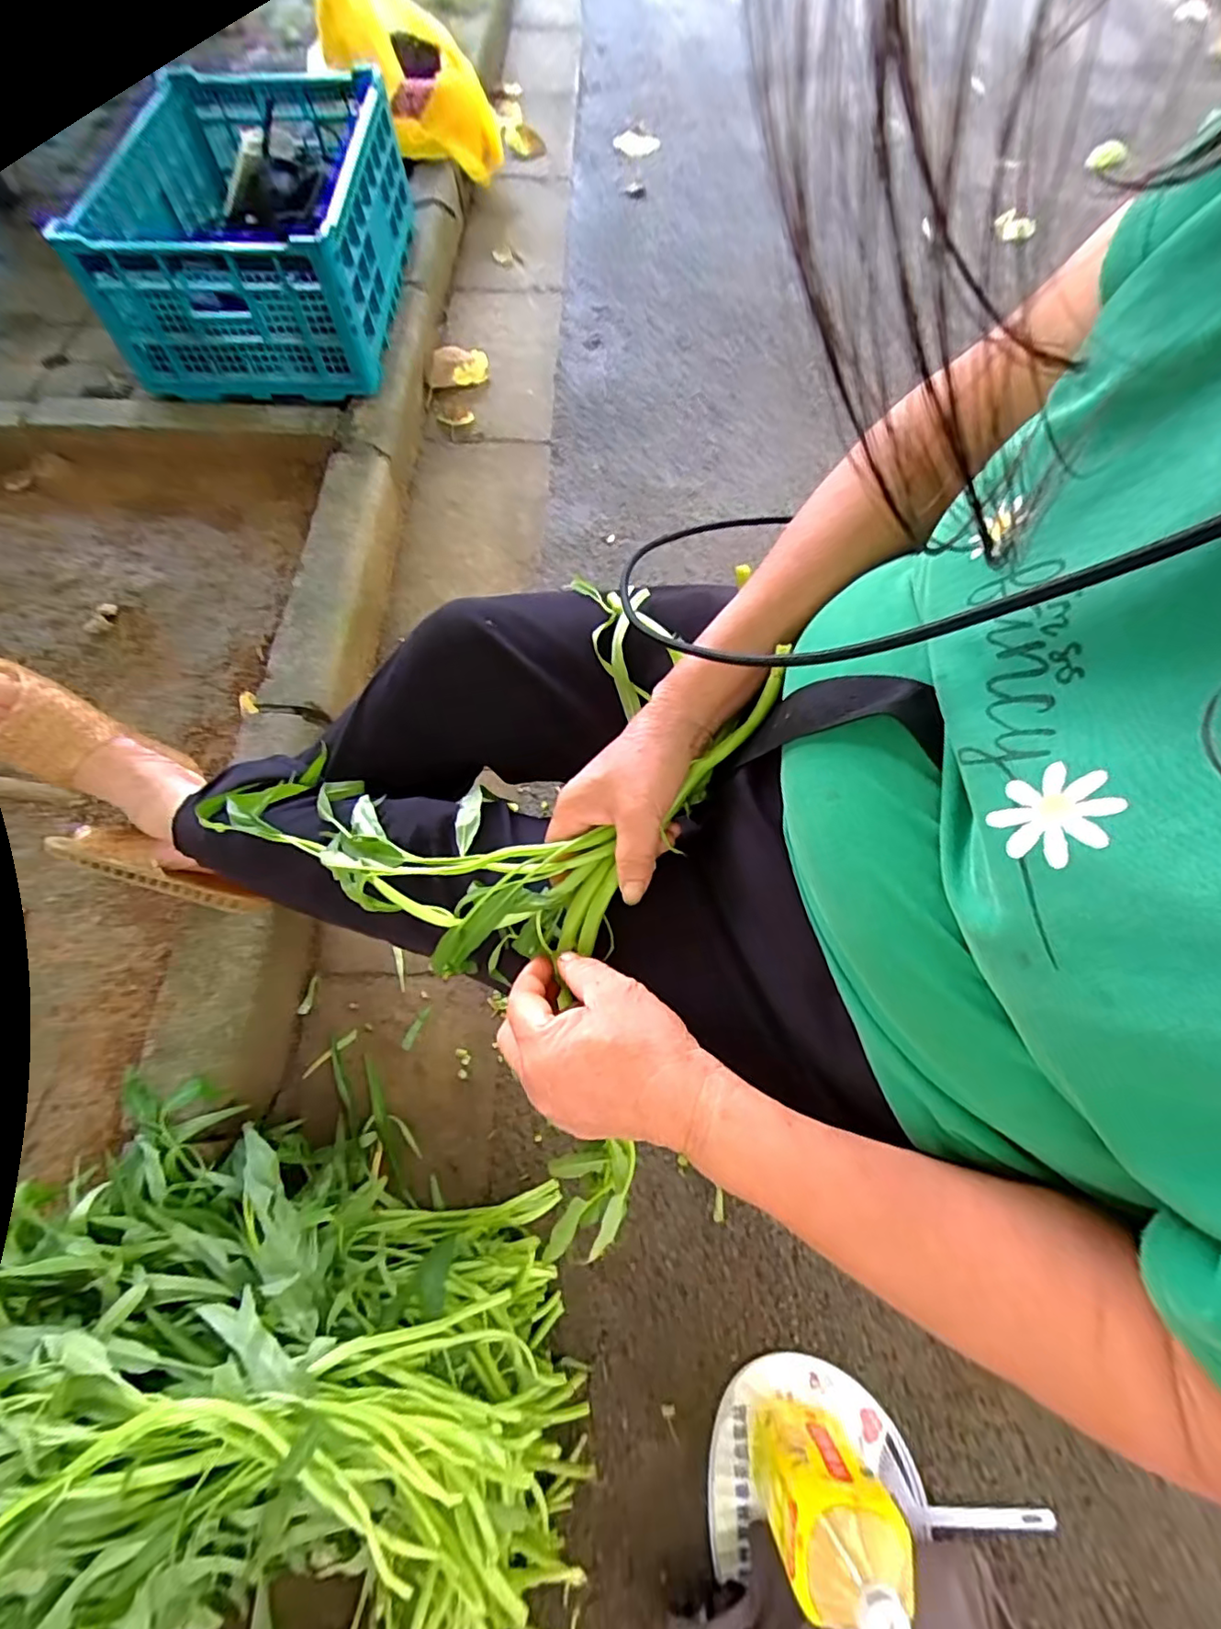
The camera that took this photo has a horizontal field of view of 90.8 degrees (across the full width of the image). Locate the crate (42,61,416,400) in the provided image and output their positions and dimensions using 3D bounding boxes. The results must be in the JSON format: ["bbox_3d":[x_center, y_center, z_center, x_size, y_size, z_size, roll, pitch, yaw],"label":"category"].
[{"bbox_3d":[-0.591,-0.999,1.022,0.415,0.218,0.581,-3,68,-3],"label":"crate"}]

